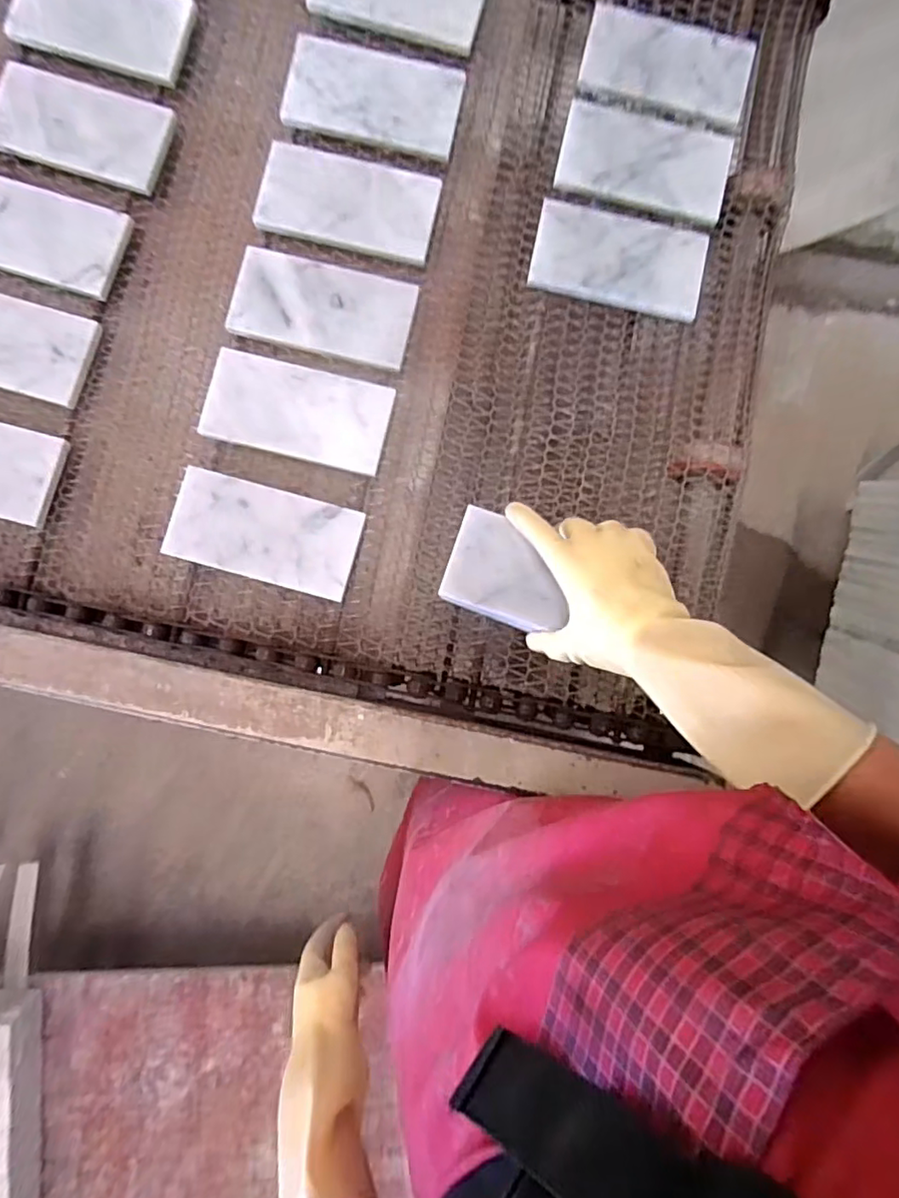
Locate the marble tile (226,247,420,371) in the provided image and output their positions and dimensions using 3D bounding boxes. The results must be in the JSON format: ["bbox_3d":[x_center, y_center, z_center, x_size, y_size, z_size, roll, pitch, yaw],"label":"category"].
[{"bbox_3d":[-0.112,-0.259,0.527,0.157,0.011,0.085,15,85,1],"label":"marble tile"}]

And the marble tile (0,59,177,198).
[{"bbox_3d":[-0.345,-0.433,0.541,0.166,0.014,0.081,17,85,1],"label":"marble tile"}]

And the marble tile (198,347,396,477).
[{"bbox_3d":[-0.132,-0.164,0.512,0.155,0.007,0.080,13,85,1],"label":"marble tile"}]

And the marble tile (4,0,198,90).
[{"bbox_3d":[-0.329,-0.546,0.558,0.167,0.015,0.089,15,85,1],"label":"marble tile"}]

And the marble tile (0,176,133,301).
[{"bbox_3d":[-0.374,-0.328,0.532,0.160,0.016,0.080,17,85,1],"label":"marble tile"}]

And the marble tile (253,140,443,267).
[{"bbox_3d":[-0.092,-0.362,0.535,0.158,0.009,0.084,12,85,1],"label":"marble tile"}]

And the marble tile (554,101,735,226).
[{"bbox_3d":[0.186,-0.415,0.562,0.156,0.016,0.087,15,85,1],"label":"marble tile"}]

